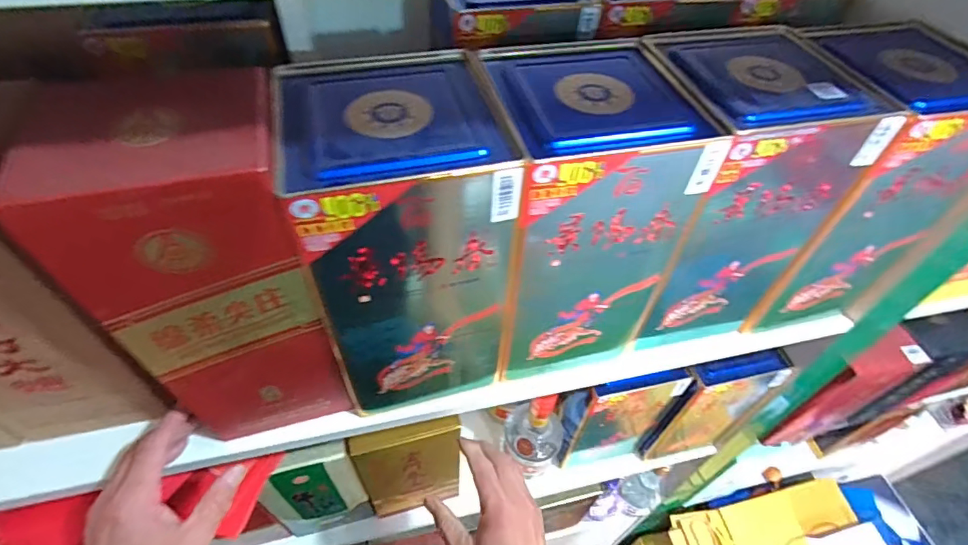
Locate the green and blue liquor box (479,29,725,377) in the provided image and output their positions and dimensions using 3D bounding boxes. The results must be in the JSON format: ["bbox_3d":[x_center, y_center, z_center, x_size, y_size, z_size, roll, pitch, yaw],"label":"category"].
[{"bbox_3d":[0.071,-0.043,0.439,0.141,0.256,0.145,-9,50,-11],"label":"green and blue liquor box"}]

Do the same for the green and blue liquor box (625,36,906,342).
[{"bbox_3d":[0.207,-0.061,0.463,0.144,0.264,0.132,-10,50,-12],"label":"green and blue liquor box"}]

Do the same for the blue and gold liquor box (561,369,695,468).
[{"bbox_3d":[0.197,0.207,0.749,0.146,0.278,0.081,-7,50,-10],"label":"blue and gold liquor box"}]

